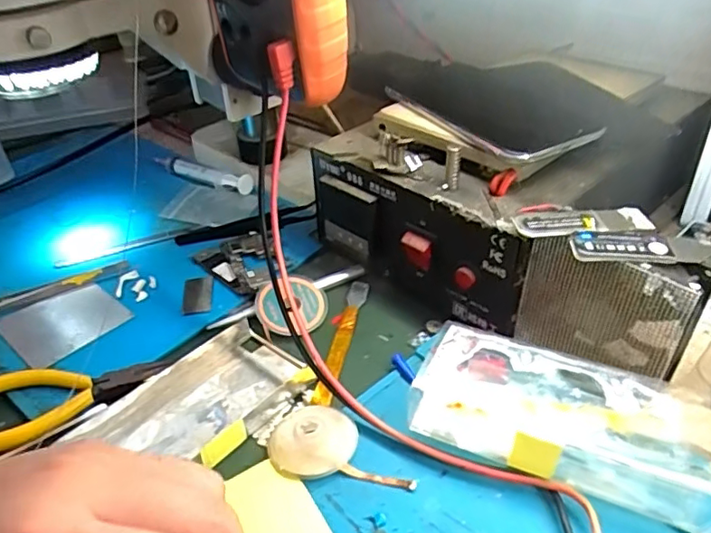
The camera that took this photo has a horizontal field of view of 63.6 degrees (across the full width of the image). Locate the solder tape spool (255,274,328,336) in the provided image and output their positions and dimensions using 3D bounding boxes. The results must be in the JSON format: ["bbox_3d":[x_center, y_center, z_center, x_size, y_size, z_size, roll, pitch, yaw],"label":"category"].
[{"bbox_3d":[-0.041,0.025,0.370,0.044,0.011,0.043,-8,53,-15],"label":"solder tape spool"}]

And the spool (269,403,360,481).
[{"bbox_3d":[-0.021,0.088,0.289,0.042,0.012,0.040,-3,37,2],"label":"spool"}]

